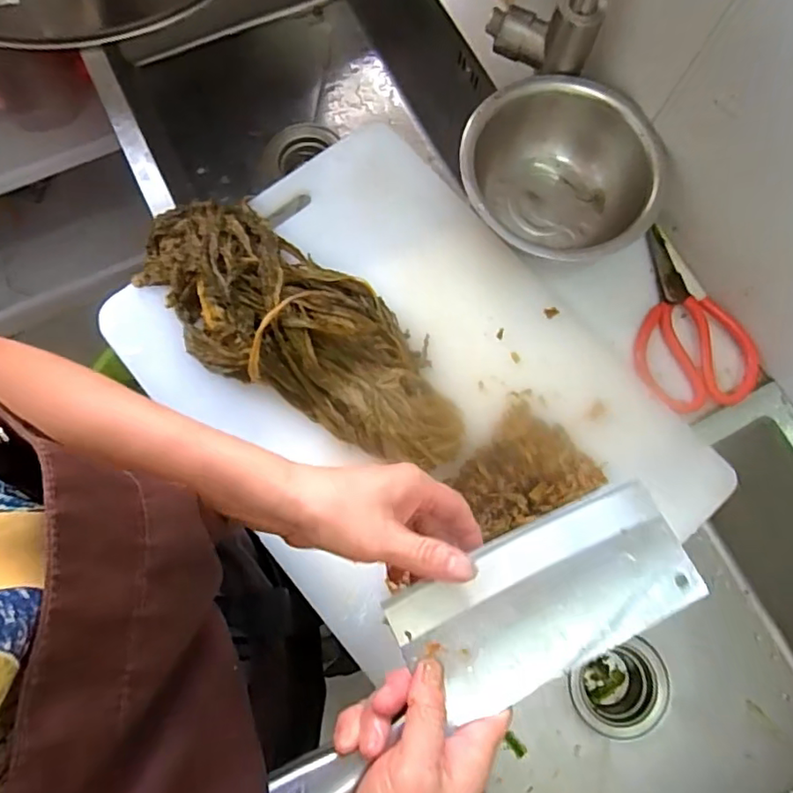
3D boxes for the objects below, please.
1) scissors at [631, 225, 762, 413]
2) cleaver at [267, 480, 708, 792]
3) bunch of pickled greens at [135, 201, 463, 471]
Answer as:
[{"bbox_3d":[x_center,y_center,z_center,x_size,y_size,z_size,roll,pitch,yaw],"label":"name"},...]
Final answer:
[{"bbox_3d":[0.265,-0.070,0.529,0.099,0.018,0.168,-13,76,8],"label":"scissors"},{"bbox_3d":[0.048,0.139,0.324,0.262,0.018,0.082,-28,79,-11],"label":"cleaver"},{"bbox_3d":[-0.087,-0.062,0.480,0.333,0.049,0.128,34,78,7],"label":"bunch of pickled greens"}]

